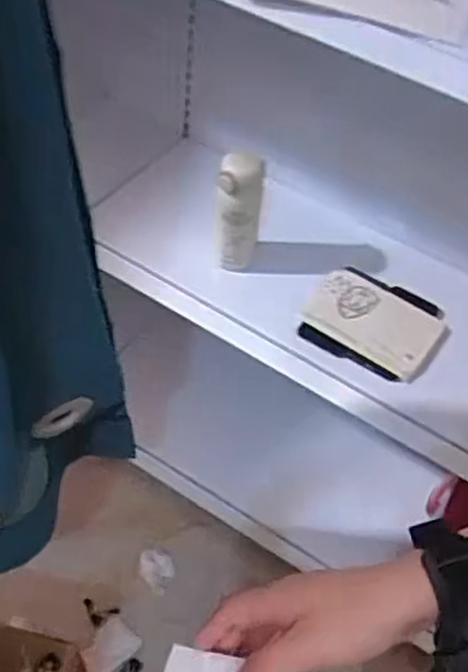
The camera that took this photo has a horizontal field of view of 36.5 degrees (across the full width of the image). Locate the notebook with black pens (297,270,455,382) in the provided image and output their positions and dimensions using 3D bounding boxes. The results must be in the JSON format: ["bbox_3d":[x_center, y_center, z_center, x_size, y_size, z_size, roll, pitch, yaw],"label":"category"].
[{"bbox_3d":[0.199,-0.021,1.015,0.188,0.025,0.164,29,55,16],"label":"notebook with black pens"}]

